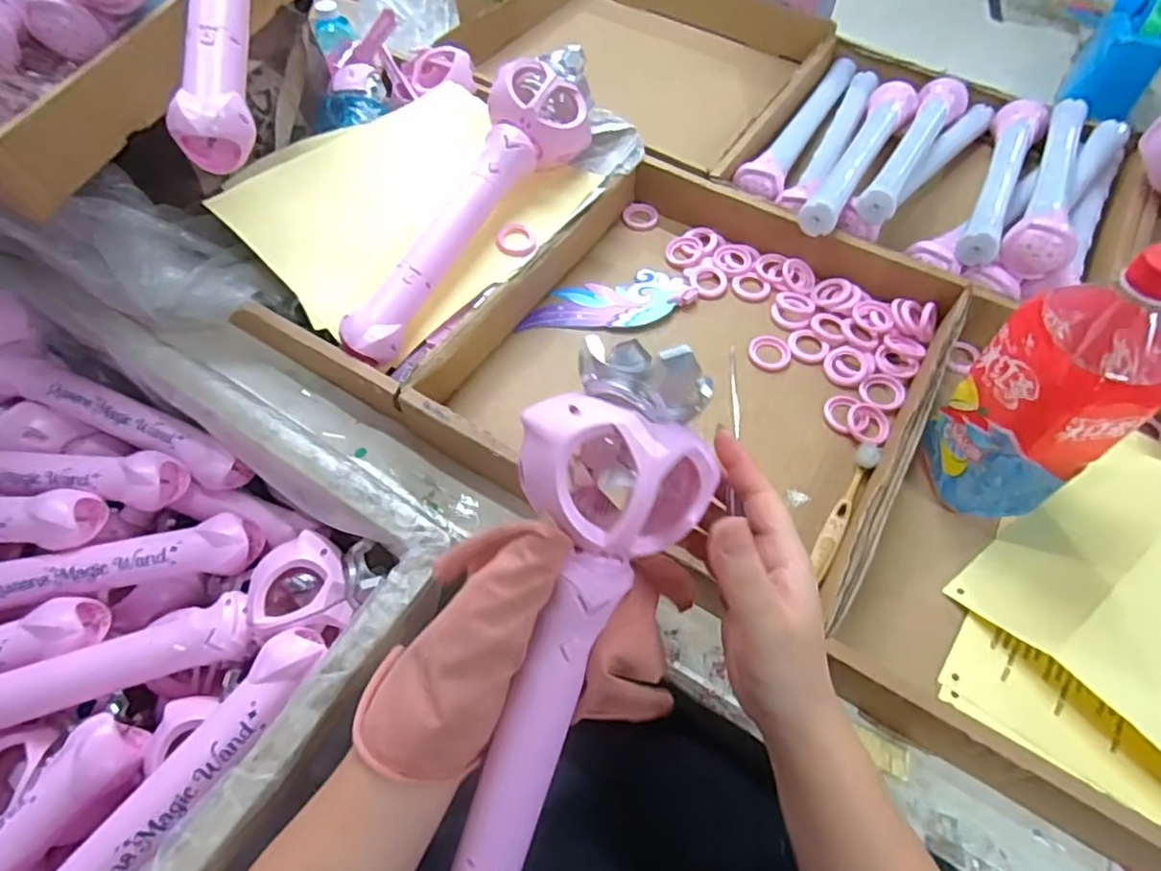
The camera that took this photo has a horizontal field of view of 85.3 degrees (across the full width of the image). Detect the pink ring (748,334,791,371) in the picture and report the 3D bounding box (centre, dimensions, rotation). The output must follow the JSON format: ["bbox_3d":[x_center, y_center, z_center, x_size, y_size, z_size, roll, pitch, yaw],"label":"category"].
[{"bbox_3d":[0.173,-0.076,0.575,0.037,0.004,0.039,-1,59,1],"label":"pink ring"}]

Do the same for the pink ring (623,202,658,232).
[{"bbox_3d":[0.064,-0.233,0.671,0.037,0.005,0.035,-1,59,1],"label":"pink ring"}]

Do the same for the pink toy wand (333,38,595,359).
[{"bbox_3d":[-0.101,-0.218,0.570,0.084,0.079,0.361,28,62,16],"label":"pink toy wand"}]

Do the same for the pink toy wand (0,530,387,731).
[{"bbox_3d":[-0.328,0.152,0.462,0.357,0.043,0.080,-17,60,-8],"label":"pink toy wand"}]

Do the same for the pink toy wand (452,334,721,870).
[{"bbox_3d":[-0.017,0.122,0.327,0.090,0.050,0.342,18,99,12],"label":"pink toy wand"}]

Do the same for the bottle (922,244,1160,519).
[{"bbox_3d":[0.315,-0.031,0.422,0.102,0.212,0.094,-39,66,-19],"label":"bottle"}]

